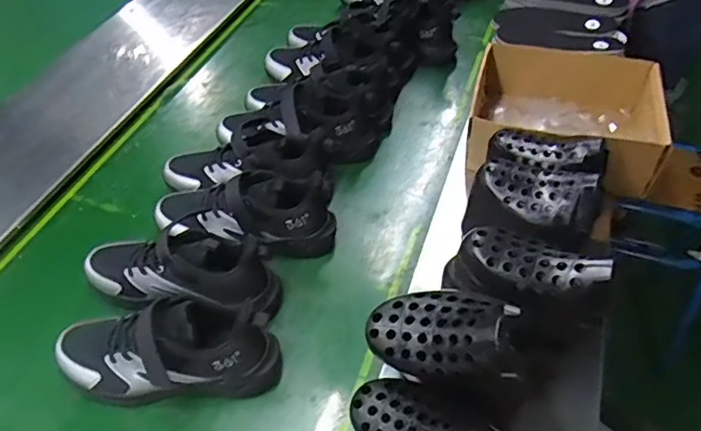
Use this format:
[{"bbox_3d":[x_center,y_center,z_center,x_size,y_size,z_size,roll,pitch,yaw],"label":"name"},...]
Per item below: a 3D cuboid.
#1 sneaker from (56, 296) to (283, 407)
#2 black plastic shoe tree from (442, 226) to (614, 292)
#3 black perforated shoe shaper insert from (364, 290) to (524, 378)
[{"bbox_3d":[-0.210,0.157,0.632,0.246,0.113,0.087,1,48,2],"label":"sneaker"},{"bbox_3d":[0.186,0.054,0.613,0.183,0.083,0.077,2,44,30],"label":"black plastic shoe tree"},{"bbox_3d":[0.083,0.097,0.488,0.136,0.071,0.079,10,48,12],"label":"black perforated shoe shaper insert"}]

